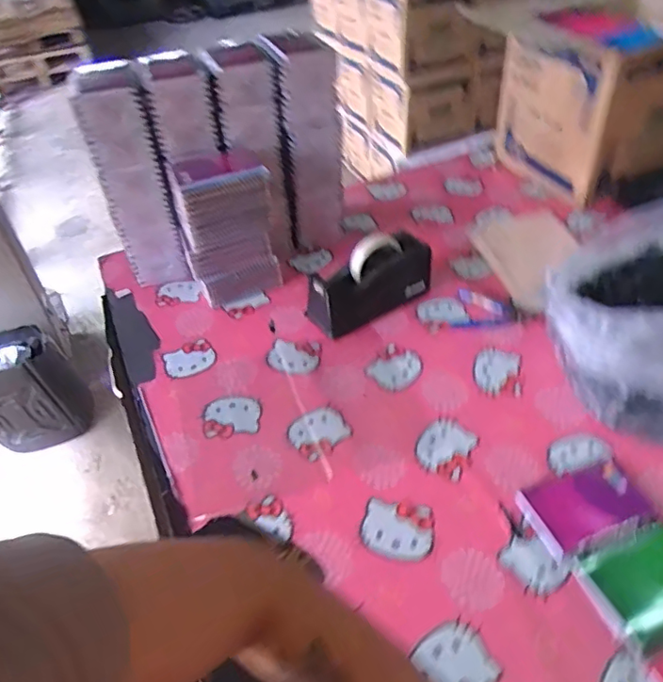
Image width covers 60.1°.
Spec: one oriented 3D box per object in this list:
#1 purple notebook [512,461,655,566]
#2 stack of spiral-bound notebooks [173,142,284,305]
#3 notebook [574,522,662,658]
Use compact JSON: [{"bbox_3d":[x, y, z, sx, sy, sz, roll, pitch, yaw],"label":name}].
[{"bbox_3d":[0.284,0.187,0.648,0.130,0.009,0.083,-16,44,-12],"label":"purple notebook"},{"bbox_3d":[-0.165,-0.184,0.938,0.149,0.218,0.114,-16,44,-12],"label":"stack of spiral-bound notebooks"},{"bbox_3d":[0.328,0.245,0.578,0.133,0.016,0.097,-17,44,-13],"label":"notebook"}]

